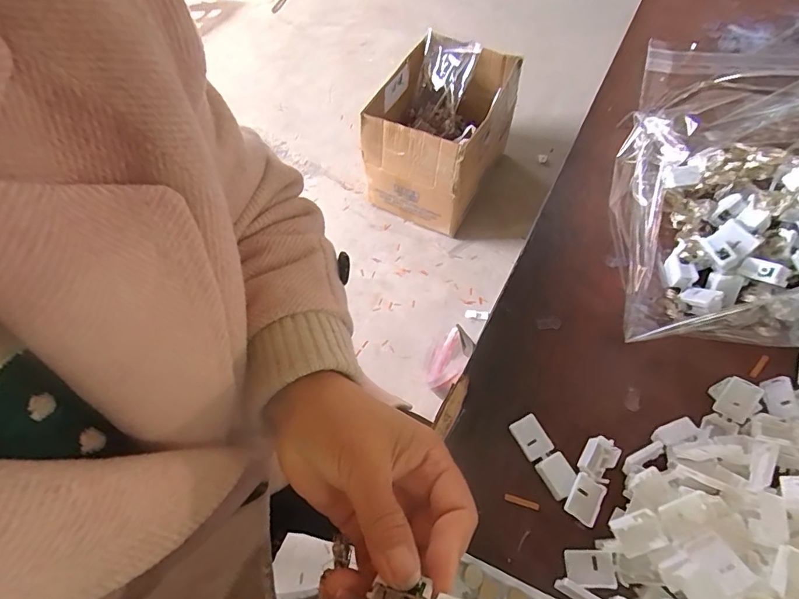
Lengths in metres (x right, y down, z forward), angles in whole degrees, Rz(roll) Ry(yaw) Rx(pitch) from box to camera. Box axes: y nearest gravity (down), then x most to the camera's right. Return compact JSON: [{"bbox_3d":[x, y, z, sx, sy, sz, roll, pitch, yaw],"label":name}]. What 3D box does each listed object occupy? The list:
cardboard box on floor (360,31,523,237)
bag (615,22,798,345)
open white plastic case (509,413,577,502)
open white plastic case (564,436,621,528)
[{"bbox_3d":[0.112,-0.443,1.242,0.292,0.332,0.391,26,66,15],"label":"cardboard box on floor"},{"bbox_3d":[0.265,-0.071,0.318,0.227,0.138,0.164,6,62,6],"label":"bag"},{"bbox_3d":[0.097,0.104,0.305,0.020,0.010,0.054,-26,63,-11],"label":"open white plastic case"},{"bbox_3d":[0.125,0.117,0.295,0.021,0.009,0.056,28,66,17],"label":"open white plastic case"}]

